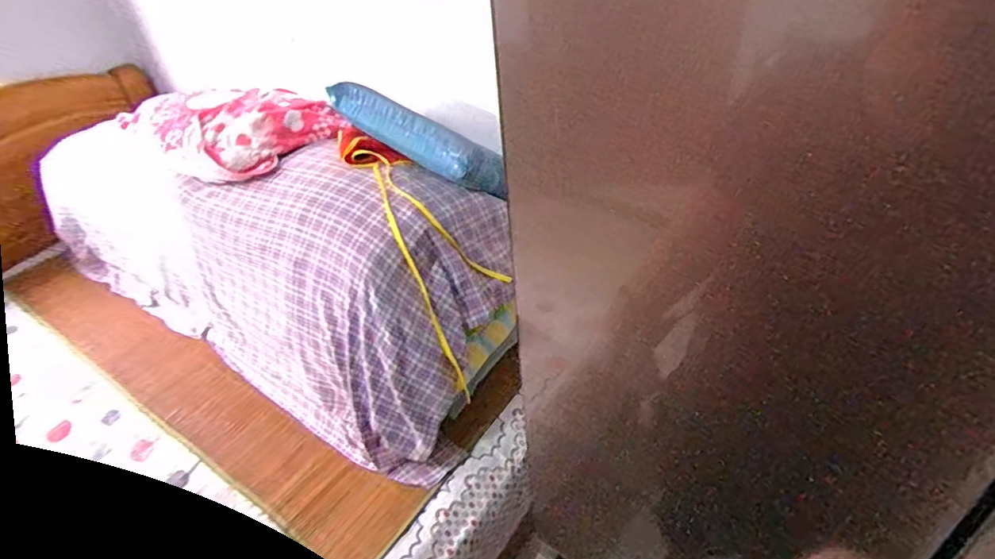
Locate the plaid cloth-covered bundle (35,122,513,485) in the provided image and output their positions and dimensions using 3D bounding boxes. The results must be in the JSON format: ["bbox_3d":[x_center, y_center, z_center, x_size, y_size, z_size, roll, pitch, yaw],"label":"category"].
[{"bbox_3d":[-0.598,-0.038,1.379,1.246,0.498,0.406,17,44,26],"label":"plaid cloth-covered bundle"}]

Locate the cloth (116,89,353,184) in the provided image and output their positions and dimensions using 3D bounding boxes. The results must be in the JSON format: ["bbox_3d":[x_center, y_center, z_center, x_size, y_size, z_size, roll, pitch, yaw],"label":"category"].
[{"bbox_3d":[-0.633,-0.370,1.329,0.484,0.102,0.311,21,47,30],"label":"cloth"}]

